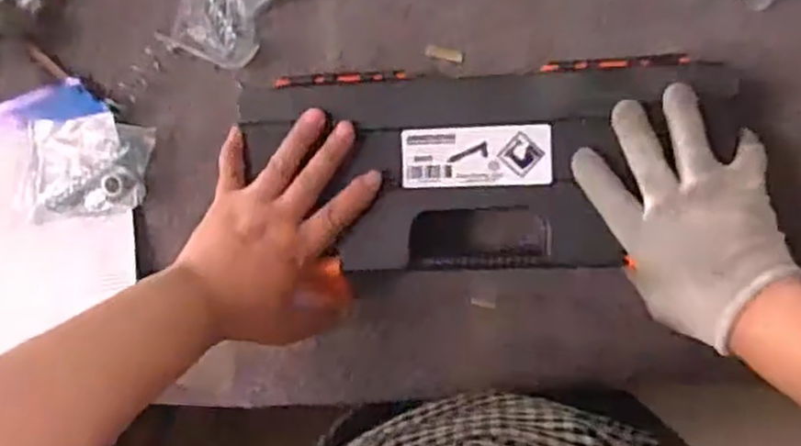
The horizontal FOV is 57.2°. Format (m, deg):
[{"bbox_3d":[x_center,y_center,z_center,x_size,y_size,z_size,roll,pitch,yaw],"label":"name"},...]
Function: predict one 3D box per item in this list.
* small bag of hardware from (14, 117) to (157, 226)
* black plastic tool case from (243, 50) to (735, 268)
[{"bbox_3d":[-0.253,-0.041,0.582,0.109,0.023,0.081,1,93,9],"label":"small bag of hardware"},{"bbox_3d":[0.056,-0.035,0.519,0.327,0.053,0.145,-1,93,9],"label":"black plastic tool case"}]

